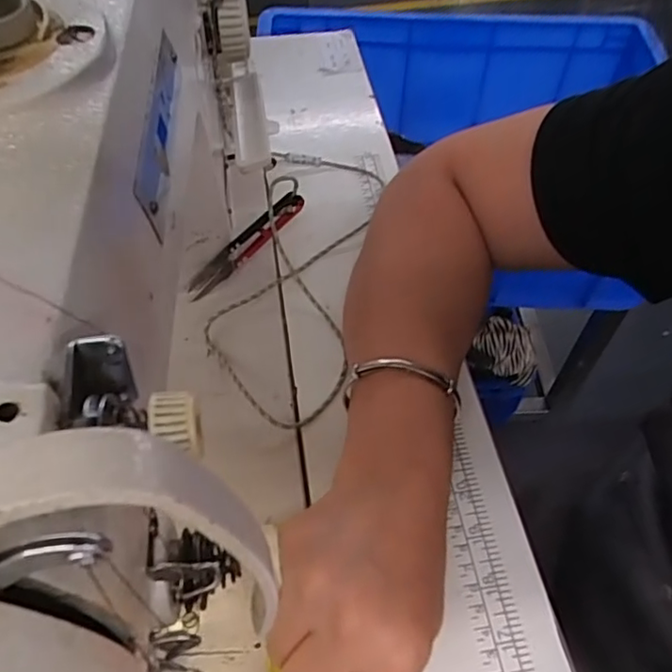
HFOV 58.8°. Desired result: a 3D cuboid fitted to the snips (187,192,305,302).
[{"bbox_3d":[-0.063,-0.065,0.426,0.006,0.022,0.104,39,75,25],"label":"snips"}]

